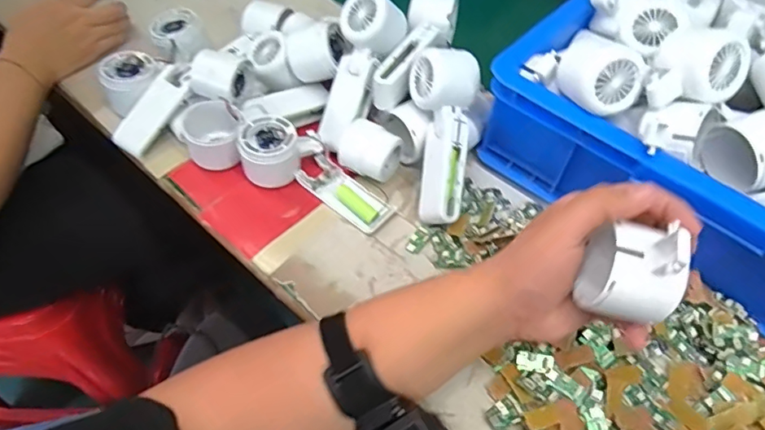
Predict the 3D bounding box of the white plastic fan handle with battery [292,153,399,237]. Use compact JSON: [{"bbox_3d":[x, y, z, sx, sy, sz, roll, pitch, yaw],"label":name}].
[{"bbox_3d":[-0.039,-0.021,0.534,0.104,0.016,0.038,35,61,19],"label":"white plastic fan handle with battery"}]

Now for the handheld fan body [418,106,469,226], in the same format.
[{"bbox_3d":[0.059,-0.047,0.513,0.040,0.027,0.110,7,87,1],"label":"handheld fan body"}]

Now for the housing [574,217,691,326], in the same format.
[{"bbox_3d":[0.156,0.031,0.322,0.047,0.078,0.059,17,56,8],"label":"housing"}]

